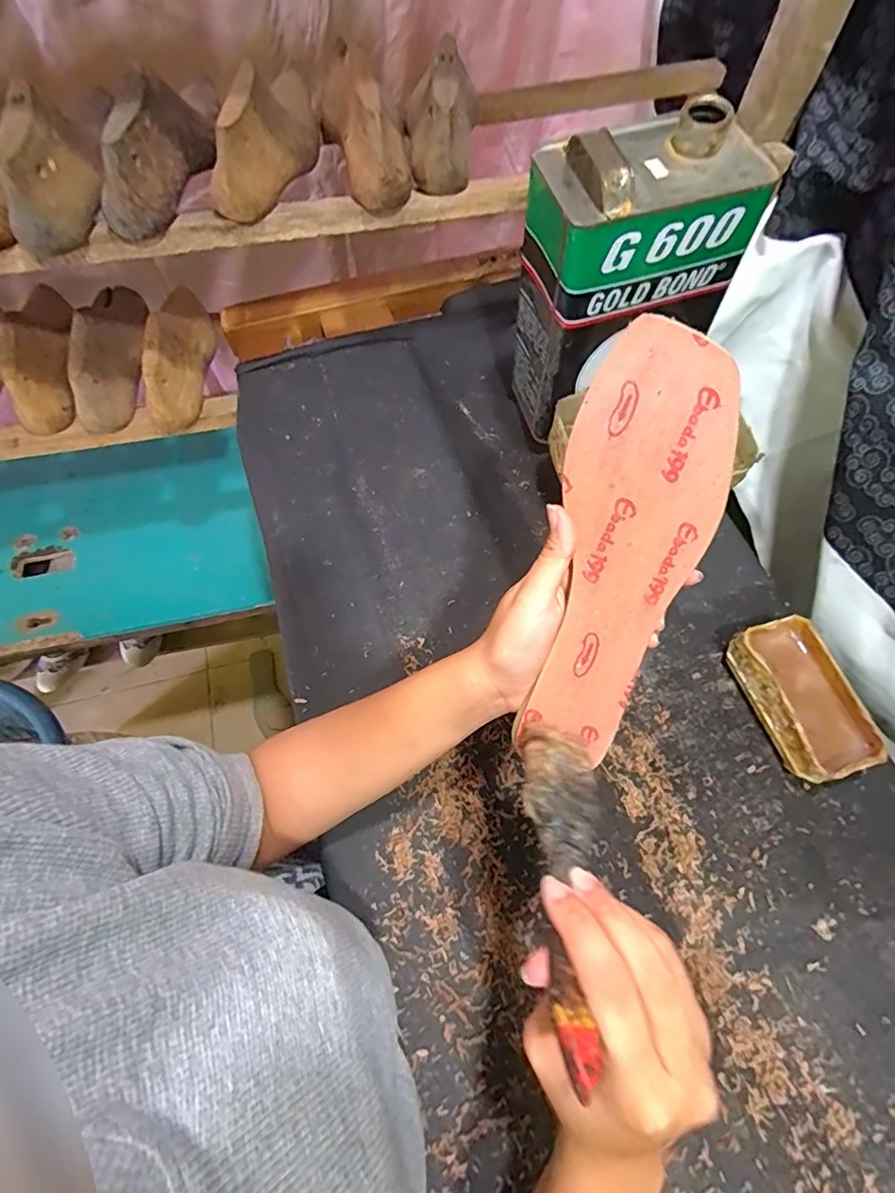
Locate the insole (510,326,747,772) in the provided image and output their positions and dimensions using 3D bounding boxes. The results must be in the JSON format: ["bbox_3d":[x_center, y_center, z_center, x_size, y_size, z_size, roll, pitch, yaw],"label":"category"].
[{"bbox_3d":[0.098,-0.021,0.290,0.082,0.009,0.225,8,106,-2],"label":"insole"}]

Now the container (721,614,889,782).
[{"bbox_3d":[0.291,0.085,0.445,0.071,0.047,0.124,-15,65,-8],"label":"container"}]

